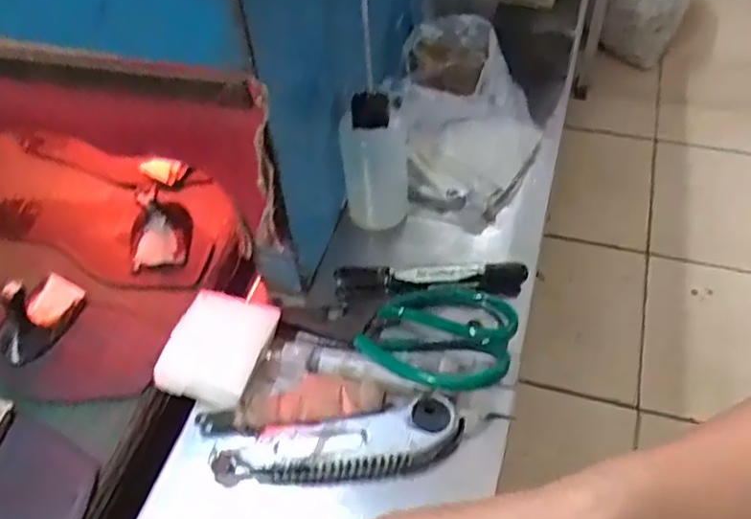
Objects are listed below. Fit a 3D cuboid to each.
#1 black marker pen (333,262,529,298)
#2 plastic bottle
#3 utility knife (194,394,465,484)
[{"bbox_3d":[0.040,0.016,0.503,0.137,0.024,0.021,1,51,5],"label":"black marker pen"},{"bbox_3d":[-0.001,-0.080,0.537,0.050,0.111,0.051,-3,51,2],"label":"plastic bottle"},{"bbox_3d":[-0.029,0.113,0.425,0.161,0.031,0.048,-4,51,1],"label":"utility knife"}]

